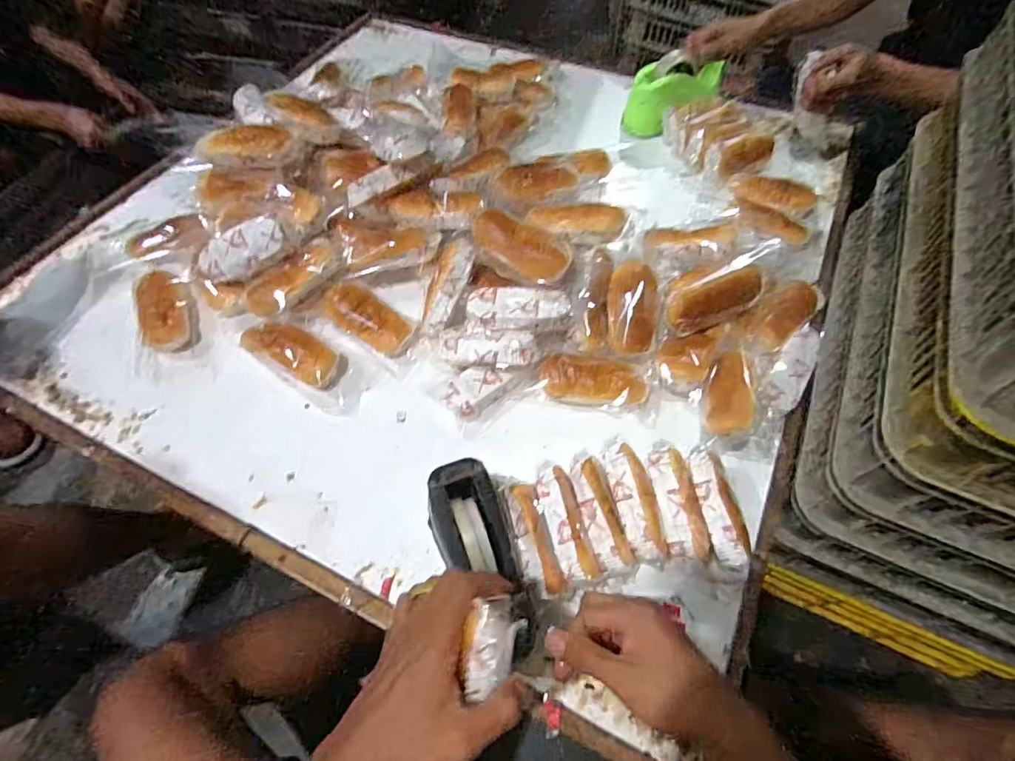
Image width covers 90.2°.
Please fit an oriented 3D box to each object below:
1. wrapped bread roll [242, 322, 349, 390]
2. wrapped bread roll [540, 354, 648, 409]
[{"bbox_3d":[-0.306,-0.041,0.726,0.149,0.043,0.066,23,61,13],"label":"wrapped bread roll"},{"bbox_3d":[0.120,0.000,0.695,0.143,0.034,0.059,4,59,2],"label":"wrapped bread roll"}]

